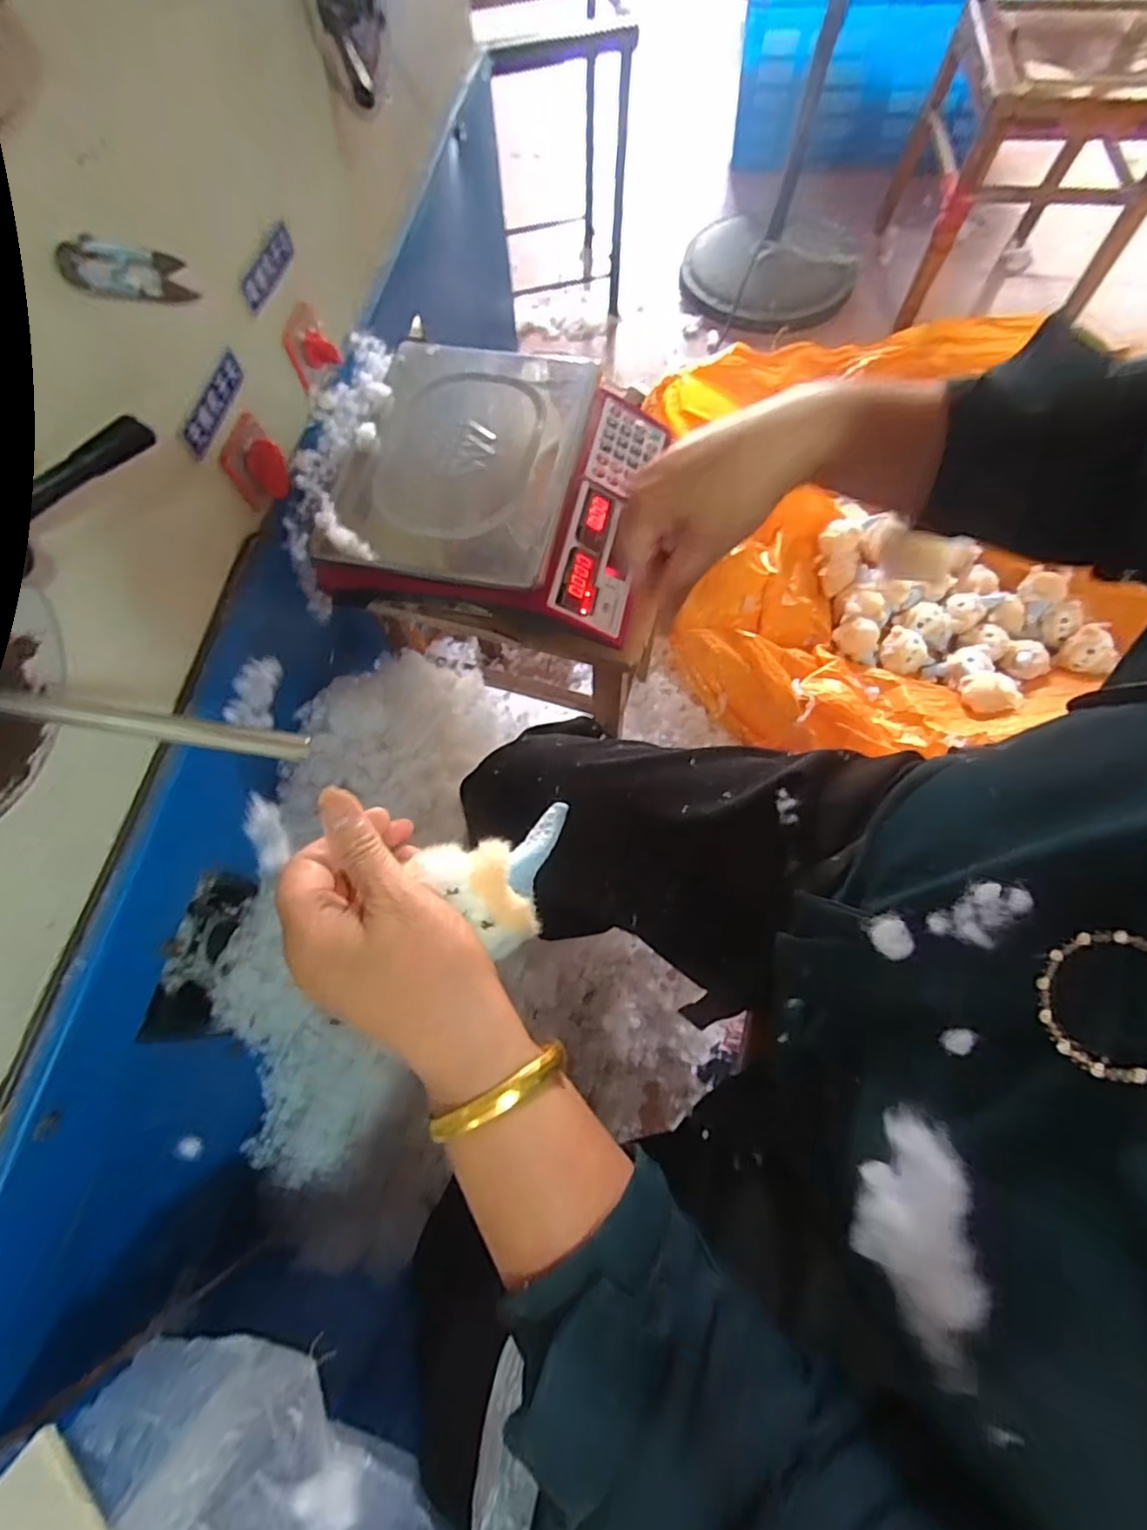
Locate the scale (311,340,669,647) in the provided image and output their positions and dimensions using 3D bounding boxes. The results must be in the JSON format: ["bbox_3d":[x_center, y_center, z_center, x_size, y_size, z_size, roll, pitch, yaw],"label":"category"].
[{"bbox_3d":[-0.075,-0.293,0.630,0.312,0.084,0.296,9,69,5],"label":"scale"}]

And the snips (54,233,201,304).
[{"bbox_3d":[-0.292,-0.326,0.402,0.011,0.029,0.110,8,34,5],"label":"snips"}]

